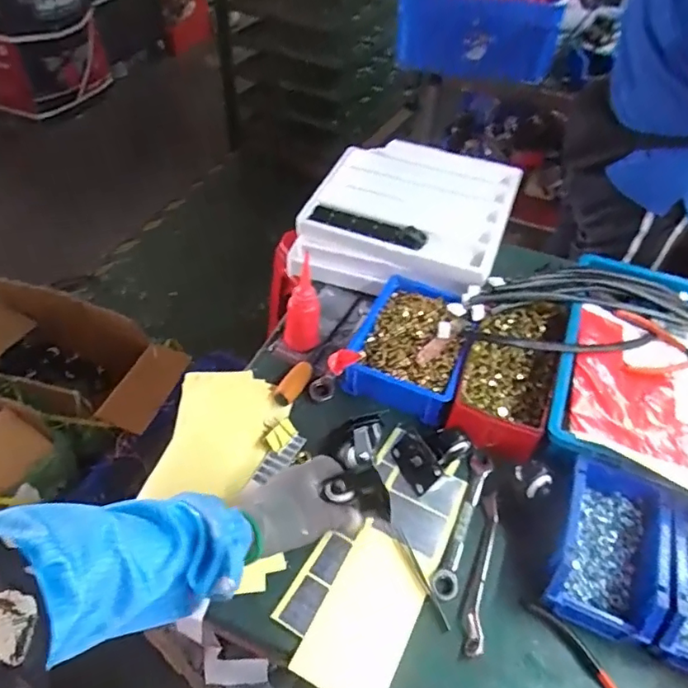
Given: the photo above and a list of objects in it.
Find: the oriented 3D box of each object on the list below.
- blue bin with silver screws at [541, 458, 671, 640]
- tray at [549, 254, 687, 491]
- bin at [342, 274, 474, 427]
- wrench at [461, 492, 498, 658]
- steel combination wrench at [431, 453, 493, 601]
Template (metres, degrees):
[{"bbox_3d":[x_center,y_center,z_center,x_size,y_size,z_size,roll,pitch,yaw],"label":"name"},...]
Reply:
[{"bbox_3d":[0.279,0.213,0.571,0.103,0.063,0.162,21,49,15],"label":"blue bin with silver screws"},{"bbox_3d":[0.435,0.051,0.711,0.292,0.084,0.411,20,49,14],"label":"tray"},{"bbox_3d":[0.092,-0.004,0.753,0.158,0.065,0.210,19,49,13],"label":"bin"},{"bbox_3d":[0.147,0.241,0.574,0.023,0.011,0.171,15,48,9],"label":"wrench"},{"bbox_3d":[0.140,0.204,0.621,0.027,0.011,0.188,20,49,14],"label":"steel combination wrench"}]

